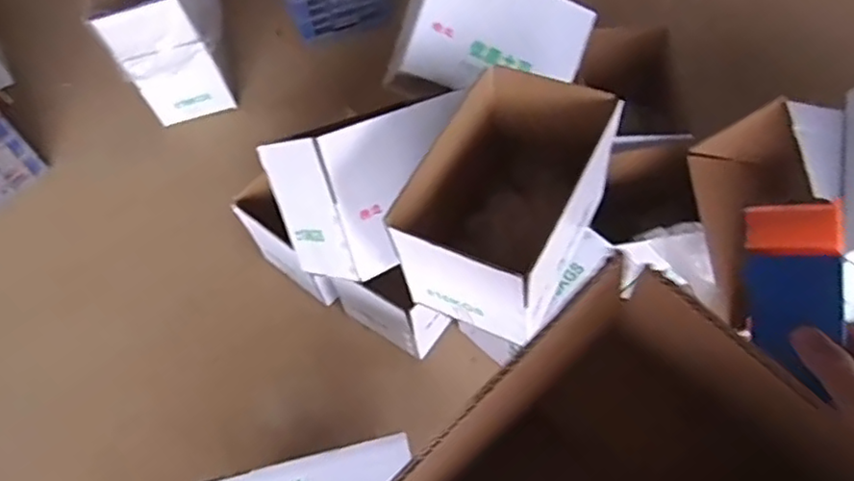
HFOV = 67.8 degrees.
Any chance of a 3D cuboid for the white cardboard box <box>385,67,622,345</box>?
[{"bbox_3d":[0.140,-0.068,1.202,0.291,0.279,0.406,25,63,19],"label":"white cardboard box"}]

